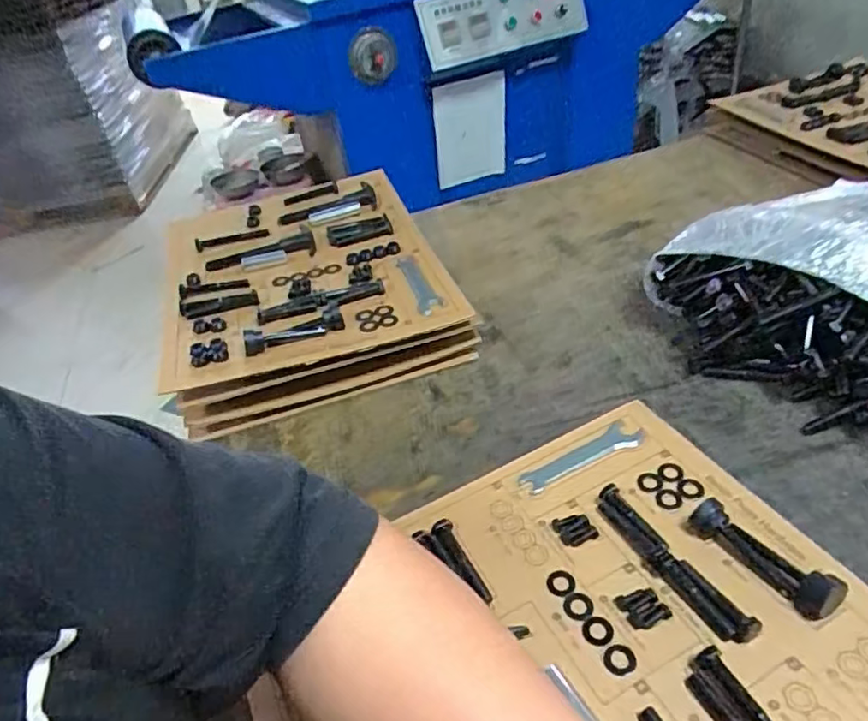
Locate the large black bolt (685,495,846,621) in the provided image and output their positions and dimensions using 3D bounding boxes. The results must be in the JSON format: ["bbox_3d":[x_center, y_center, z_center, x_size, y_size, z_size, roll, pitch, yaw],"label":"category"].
[{"bbox_3d":[0.220,0.130,0.416,0.023,0.025,0.097,-30,40,-23],"label":"large black bolt"}]

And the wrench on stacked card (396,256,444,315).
[{"bbox_3d":[-0.015,-0.082,0.662,0.026,0.006,0.115,-17,36,-6],"label":"wrench on stacked card"}]

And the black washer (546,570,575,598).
[{"bbox_3d":[0.089,0.156,0.434,0.019,0.004,0.020,0,38,17],"label":"black washer"}]

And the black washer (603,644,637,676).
[{"bbox_3d":[0.117,0.187,0.388,0.019,0.004,0.019,-8,36,6],"label":"black washer"}]

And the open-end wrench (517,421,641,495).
[{"bbox_3d":[0.123,0.081,0.518,0.112,0.007,0.029,-23,37,-15],"label":"open-end wrench"}]

